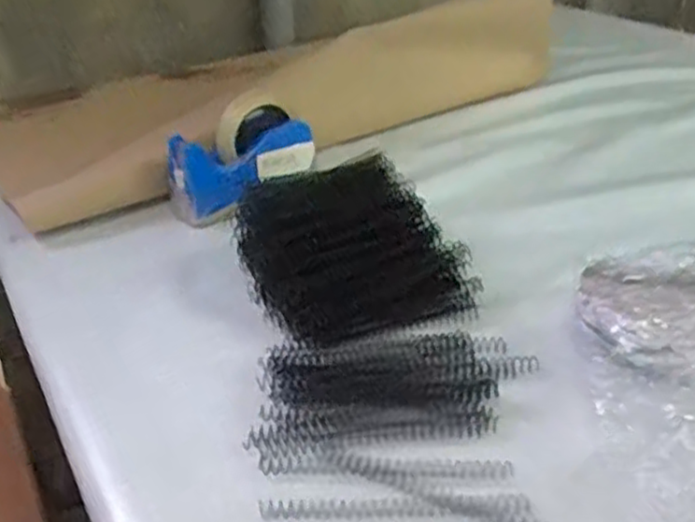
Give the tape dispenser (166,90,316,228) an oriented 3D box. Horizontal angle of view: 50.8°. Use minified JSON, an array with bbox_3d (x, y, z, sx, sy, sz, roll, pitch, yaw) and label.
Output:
[{"bbox_3d":[-0.115,-0.109,0.782,0.156,0.096,0.066,-29,39,-36],"label":"tape dispenser"}]

